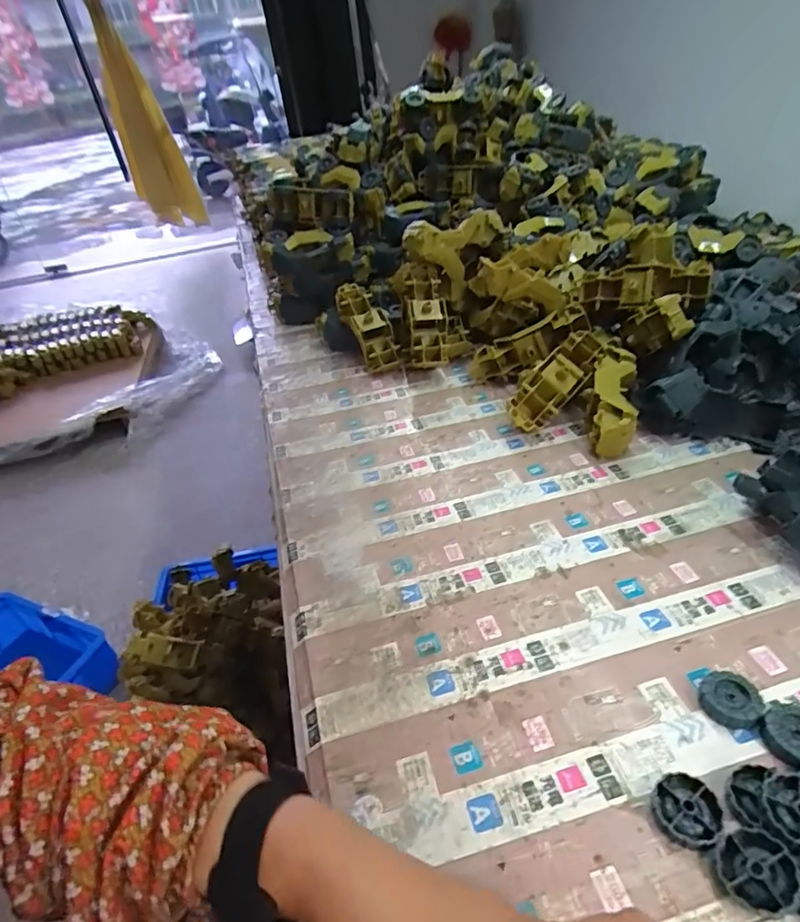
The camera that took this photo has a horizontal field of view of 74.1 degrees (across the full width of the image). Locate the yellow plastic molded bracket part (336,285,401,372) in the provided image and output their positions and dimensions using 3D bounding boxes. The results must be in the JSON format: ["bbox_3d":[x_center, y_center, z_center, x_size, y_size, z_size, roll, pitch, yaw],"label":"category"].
[{"bbox_3d":[-0.048,-0.227,0.887,0.069,0.047,0.178,-20,69,-18],"label":"yellow plastic molded bracket part"}]

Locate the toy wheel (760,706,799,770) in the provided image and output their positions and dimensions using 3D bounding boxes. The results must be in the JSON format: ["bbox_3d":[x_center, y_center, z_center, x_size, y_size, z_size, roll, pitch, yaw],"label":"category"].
[{"bbox_3d":[0.264,0.184,0.352,0.035,0.015,0.035,-4,36,3],"label":"toy wheel"}]

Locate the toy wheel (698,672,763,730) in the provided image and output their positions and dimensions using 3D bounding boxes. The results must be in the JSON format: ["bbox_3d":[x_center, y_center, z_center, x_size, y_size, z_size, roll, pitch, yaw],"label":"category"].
[{"bbox_3d":[0.235,0.170,0.377,0.037,0.015,0.036,-4,36,3],"label":"toy wheel"}]

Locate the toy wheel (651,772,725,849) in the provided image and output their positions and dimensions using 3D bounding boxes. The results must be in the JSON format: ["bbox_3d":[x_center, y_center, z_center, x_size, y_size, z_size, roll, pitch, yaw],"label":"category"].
[{"bbox_3d":[0.177,0.216,0.328,0.037,0.012,0.037,-4,36,3],"label":"toy wheel"}]

